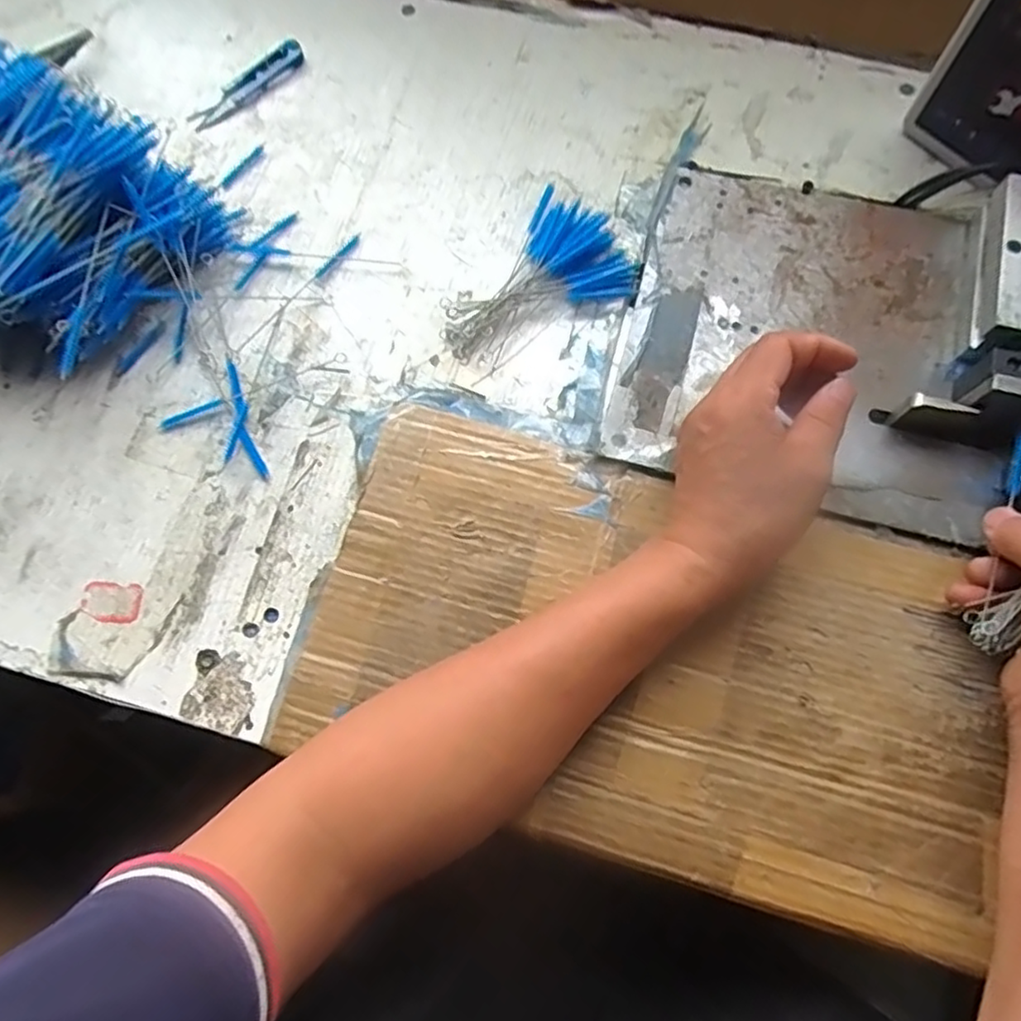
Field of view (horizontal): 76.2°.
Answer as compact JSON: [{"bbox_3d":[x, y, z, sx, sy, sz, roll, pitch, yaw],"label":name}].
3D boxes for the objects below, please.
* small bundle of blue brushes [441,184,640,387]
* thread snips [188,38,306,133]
[{"bbox_3d":[0.017,-0.146,0.430,0.086,0.020,0.132,41,78,14],"label":"small bundle of blue brushes"},{"bbox_3d":[-0.201,-0.325,0.496,0.104,0.008,0.021,-39,75,-10],"label":"thread snips"}]

